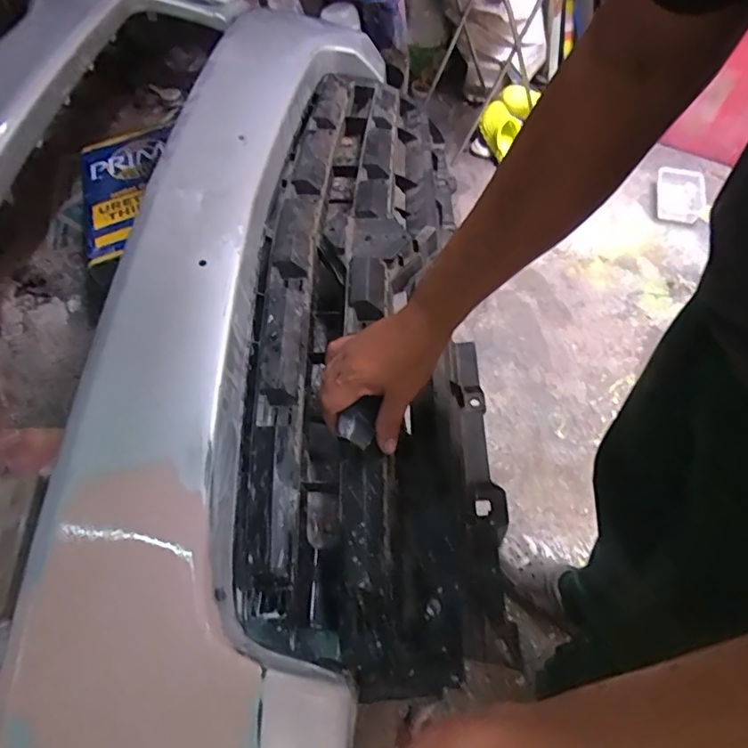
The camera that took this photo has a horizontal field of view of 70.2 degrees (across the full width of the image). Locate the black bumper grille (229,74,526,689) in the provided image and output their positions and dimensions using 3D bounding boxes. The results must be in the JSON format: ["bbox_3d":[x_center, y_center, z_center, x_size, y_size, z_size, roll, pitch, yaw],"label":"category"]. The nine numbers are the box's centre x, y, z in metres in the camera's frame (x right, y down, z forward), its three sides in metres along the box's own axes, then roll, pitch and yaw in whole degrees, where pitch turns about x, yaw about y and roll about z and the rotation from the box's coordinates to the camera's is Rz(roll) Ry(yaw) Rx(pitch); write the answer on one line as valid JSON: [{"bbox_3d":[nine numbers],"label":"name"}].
[{"bbox_3d":[-0.004,-0.101,0.666,0.259,0.122,0.833,0,58,-2],"label":"black bumper grille"}]

